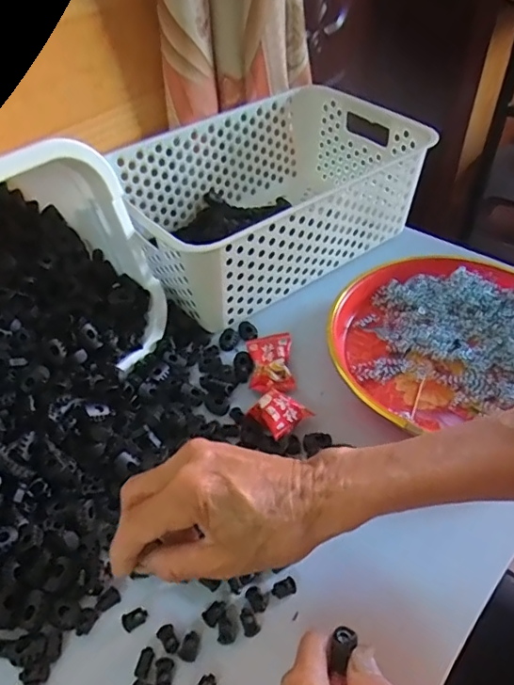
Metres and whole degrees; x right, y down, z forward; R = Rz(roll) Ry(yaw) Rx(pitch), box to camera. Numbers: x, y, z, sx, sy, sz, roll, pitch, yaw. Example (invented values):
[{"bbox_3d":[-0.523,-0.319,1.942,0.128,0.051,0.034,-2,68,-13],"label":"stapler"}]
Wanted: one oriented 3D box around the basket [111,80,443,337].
[{"bbox_3d":[0.007,-0.151,0.556,0.301,0.108,0.207,-27,50,-23],"label":"basket"}]

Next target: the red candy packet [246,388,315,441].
[{"bbox_3d":[0.018,0.055,0.420,0.037,0.017,0.038,-32,52,-27],"label":"red candy packet"}]

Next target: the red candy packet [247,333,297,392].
[{"bbox_3d":[0.012,0.017,0.460,0.038,0.011,0.059,-3,45,-2],"label":"red candy packet"}]

